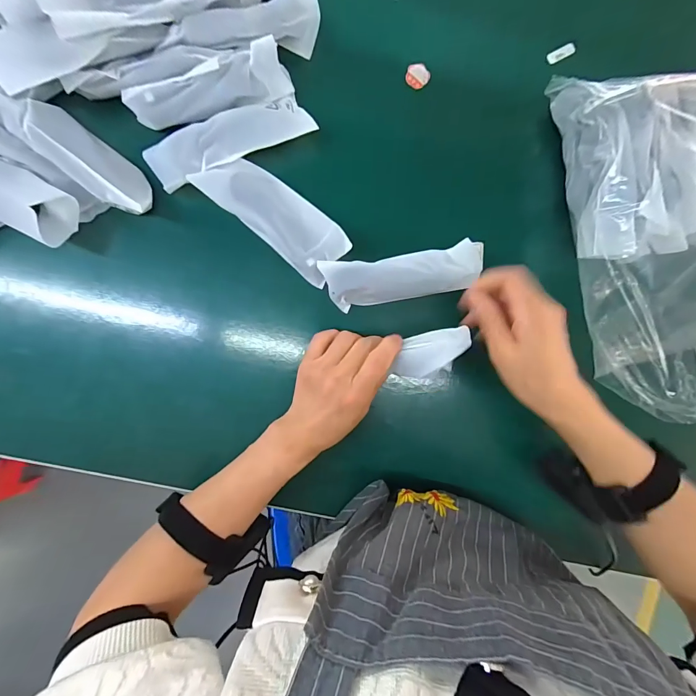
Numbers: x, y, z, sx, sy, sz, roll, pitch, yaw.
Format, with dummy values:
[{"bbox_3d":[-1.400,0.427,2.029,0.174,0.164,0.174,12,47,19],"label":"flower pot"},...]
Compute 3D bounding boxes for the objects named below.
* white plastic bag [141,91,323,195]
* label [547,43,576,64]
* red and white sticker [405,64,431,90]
[{"bbox_3d":[-0.108,-0.192,0.329,0.149,0.016,0.039,-25,96,-1],"label":"white plastic bag"},{"bbox_3d":[0.220,-0.305,0.373,0.027,0.006,0.011,-26,96,0],"label":"label"},{"bbox_3d":[0.070,-0.274,0.363,0.022,0.004,0.023,-40,99,10],"label":"red and white sticker"}]

